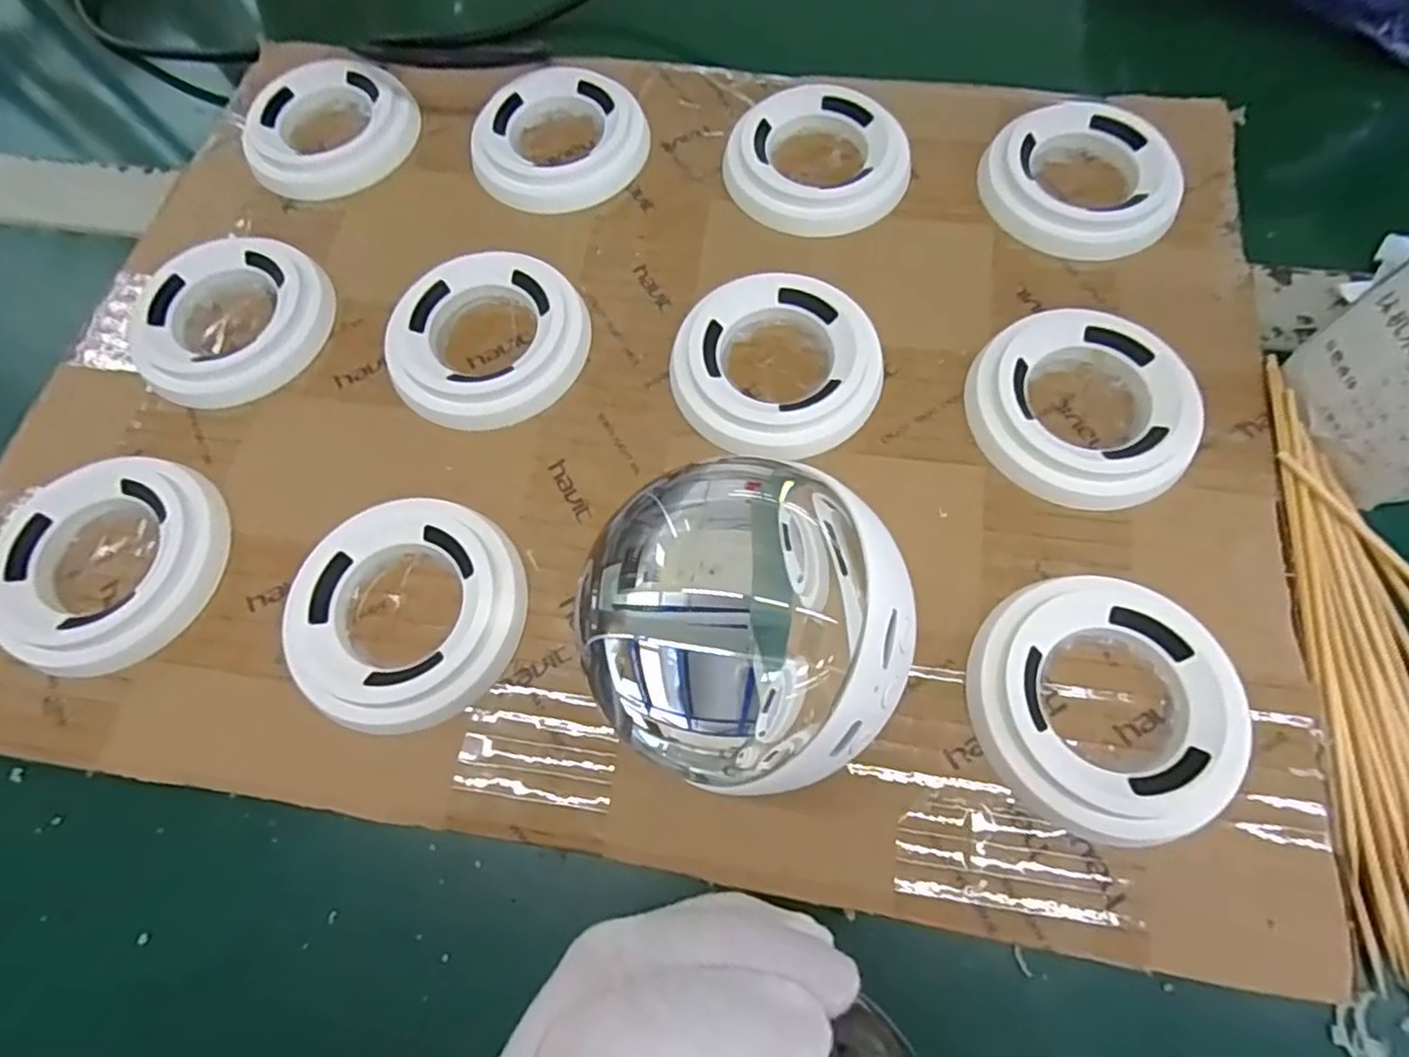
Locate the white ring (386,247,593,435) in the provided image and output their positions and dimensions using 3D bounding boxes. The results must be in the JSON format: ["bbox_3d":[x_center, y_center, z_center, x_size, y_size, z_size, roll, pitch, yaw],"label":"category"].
[{"bbox_3d":[-0.078,-0.068,0.247,0.068,0.013,0.068,-1,70,2],"label":"white ring"}]

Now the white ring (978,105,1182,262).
[{"bbox_3d":[0.144,-0.134,0.264,0.070,0.011,0.070,-1,70,2],"label":"white ring"}]

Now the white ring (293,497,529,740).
[{"bbox_3d":[-0.091,0.025,0.211,0.069,0.013,0.068,-1,70,2],"label":"white ring"}]

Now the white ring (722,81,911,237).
[{"bbox_3d":[0.043,-0.146,0.274,0.067,0.013,0.066,-1,70,2],"label":"white ring"}]

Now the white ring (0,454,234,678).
[{"bbox_3d":[-0.190,0.010,0.219,0.063,0.013,0.069,-1,70,2],"label":"white ring"}]

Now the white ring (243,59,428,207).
[{"bbox_3d":[-0.161,-0.172,0.294,0.071,0.008,0.071,-43,74,-13],"label":"white ring"}]

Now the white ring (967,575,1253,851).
[{"bbox_3d":[0.111,0.049,0.191,0.069,0.013,0.069,-1,70,2],"label":"white ring"}]

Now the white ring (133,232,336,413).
[{"bbox_3d":[-0.176,-0.077,0.255,0.065,0.010,0.068,-1,70,2],"label":"white ring"}]

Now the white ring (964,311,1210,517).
[{"bbox_3d":[0.124,-0.040,0.226,0.068,0.011,0.069,-1,70,2],"label":"white ring"}]

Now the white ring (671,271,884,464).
[{"bbox_3d":[0.025,-0.056,0.238,0.069,0.012,0.068,-1,70,2],"label":"white ring"}]

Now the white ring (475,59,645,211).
[{"bbox_3d":[-0.061,-0.160,0.283,0.067,0.011,0.065,-1,70,2],"label":"white ring"}]

